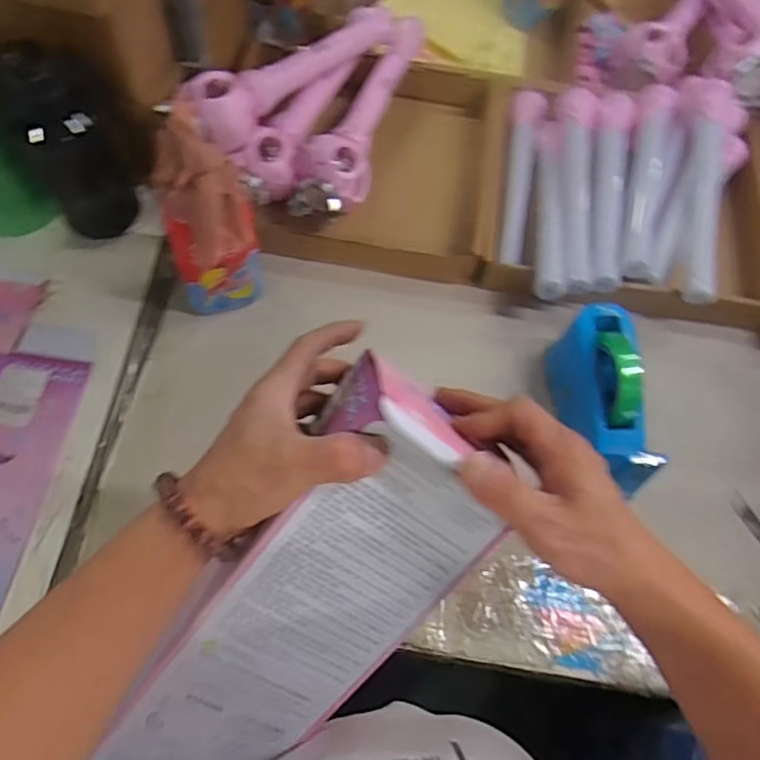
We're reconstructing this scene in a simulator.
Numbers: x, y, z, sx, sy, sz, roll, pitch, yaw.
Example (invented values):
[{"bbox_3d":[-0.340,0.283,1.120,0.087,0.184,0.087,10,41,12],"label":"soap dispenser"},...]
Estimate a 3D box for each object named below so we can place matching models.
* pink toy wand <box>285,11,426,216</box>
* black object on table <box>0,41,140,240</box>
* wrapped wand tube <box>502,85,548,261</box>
[{"bbox_3d":[-0.008,-0.368,0.808,0.084,0.080,0.368,24,66,8],"label":"pink toy wand"},{"bbox_3d":[-0.357,-0.278,0.672,0.121,0.225,0.084,-32,71,-16],"label":"black object on table"},{"bbox_3d":[0.196,-0.284,0.803,0.042,0.032,0.299,10,65,2],"label":"wrapped wand tube"}]

